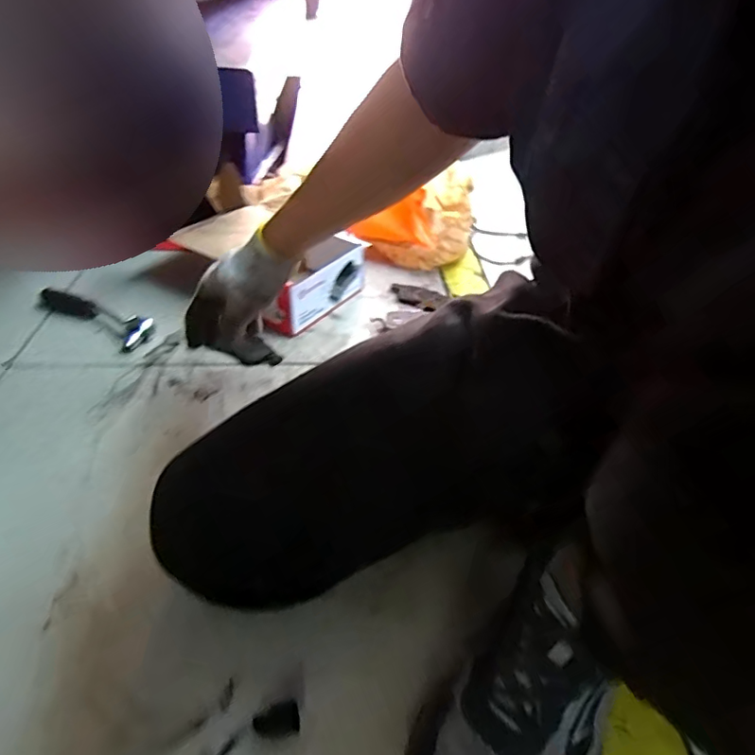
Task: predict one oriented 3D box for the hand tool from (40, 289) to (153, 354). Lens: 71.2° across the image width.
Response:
[{"bbox_3d":[-0.403,-0.089,0.750,0.190,0.034,0.051,22,44,21],"label":"hand tool"}]

